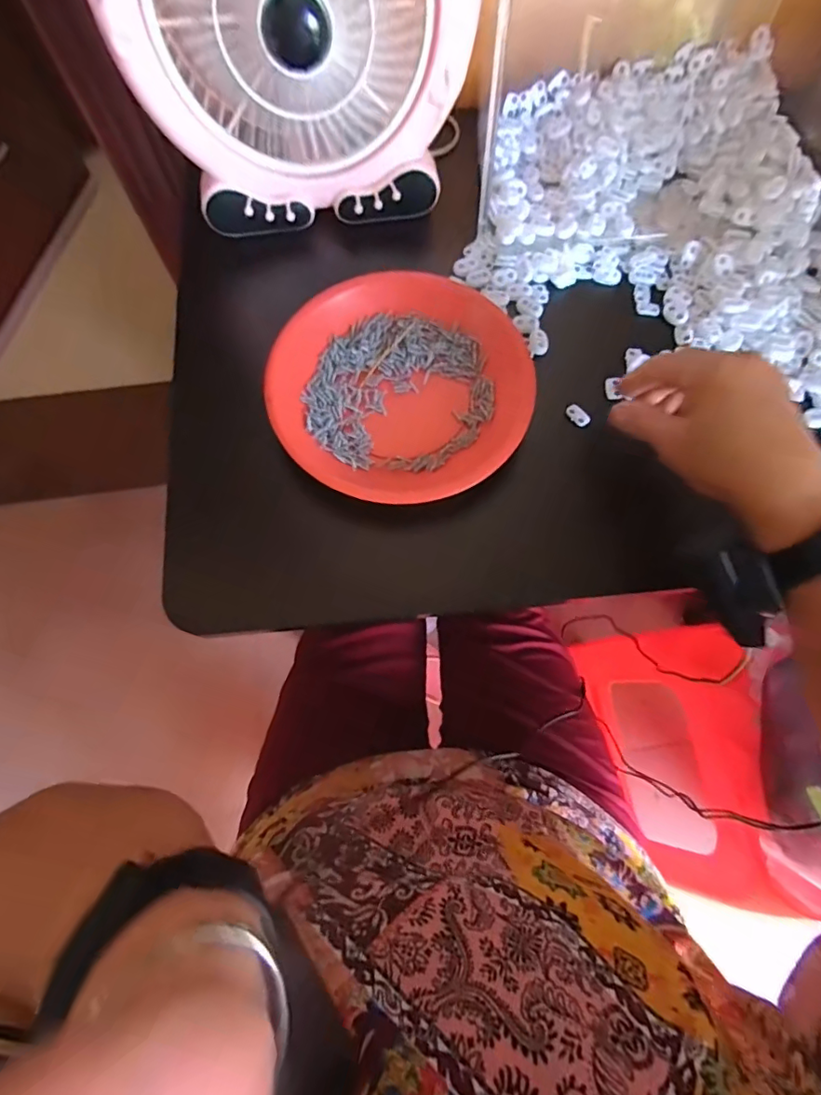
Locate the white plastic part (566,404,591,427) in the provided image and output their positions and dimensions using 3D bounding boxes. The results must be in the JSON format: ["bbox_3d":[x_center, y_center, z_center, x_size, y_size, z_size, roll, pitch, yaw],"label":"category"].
[{"bbox_3d":[0.130,-0.102,0.405,0.021,0.004,0.013,44,77,11],"label":"white plastic part"}]

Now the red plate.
[{"bbox_3d":[-0.007,-0.127,0.400,0.189,0.024,0.187,0,73,-1],"label":"red plate"}]

